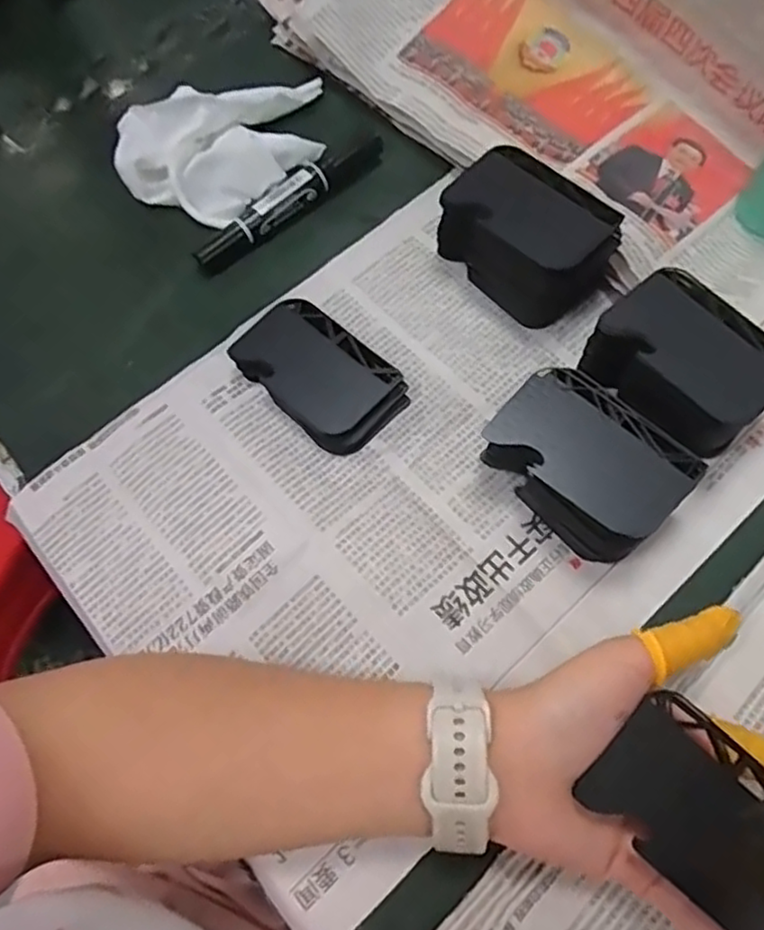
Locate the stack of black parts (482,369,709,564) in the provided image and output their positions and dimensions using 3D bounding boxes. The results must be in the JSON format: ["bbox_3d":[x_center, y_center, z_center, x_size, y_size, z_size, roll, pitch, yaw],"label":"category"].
[{"bbox_3d":[0.097,0.002,0.333,0.091,0.047,0.062,37,73,17],"label":"stack of black parts"}]

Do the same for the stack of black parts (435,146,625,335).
[{"bbox_3d":[0.081,-0.129,0.388,0.089,0.054,0.056,40,74,17],"label":"stack of black parts"}]

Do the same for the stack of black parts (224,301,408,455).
[{"bbox_3d":[-0.035,-0.052,0.375,0.091,0.019,0.056,42,75,18],"label":"stack of black parts"}]

